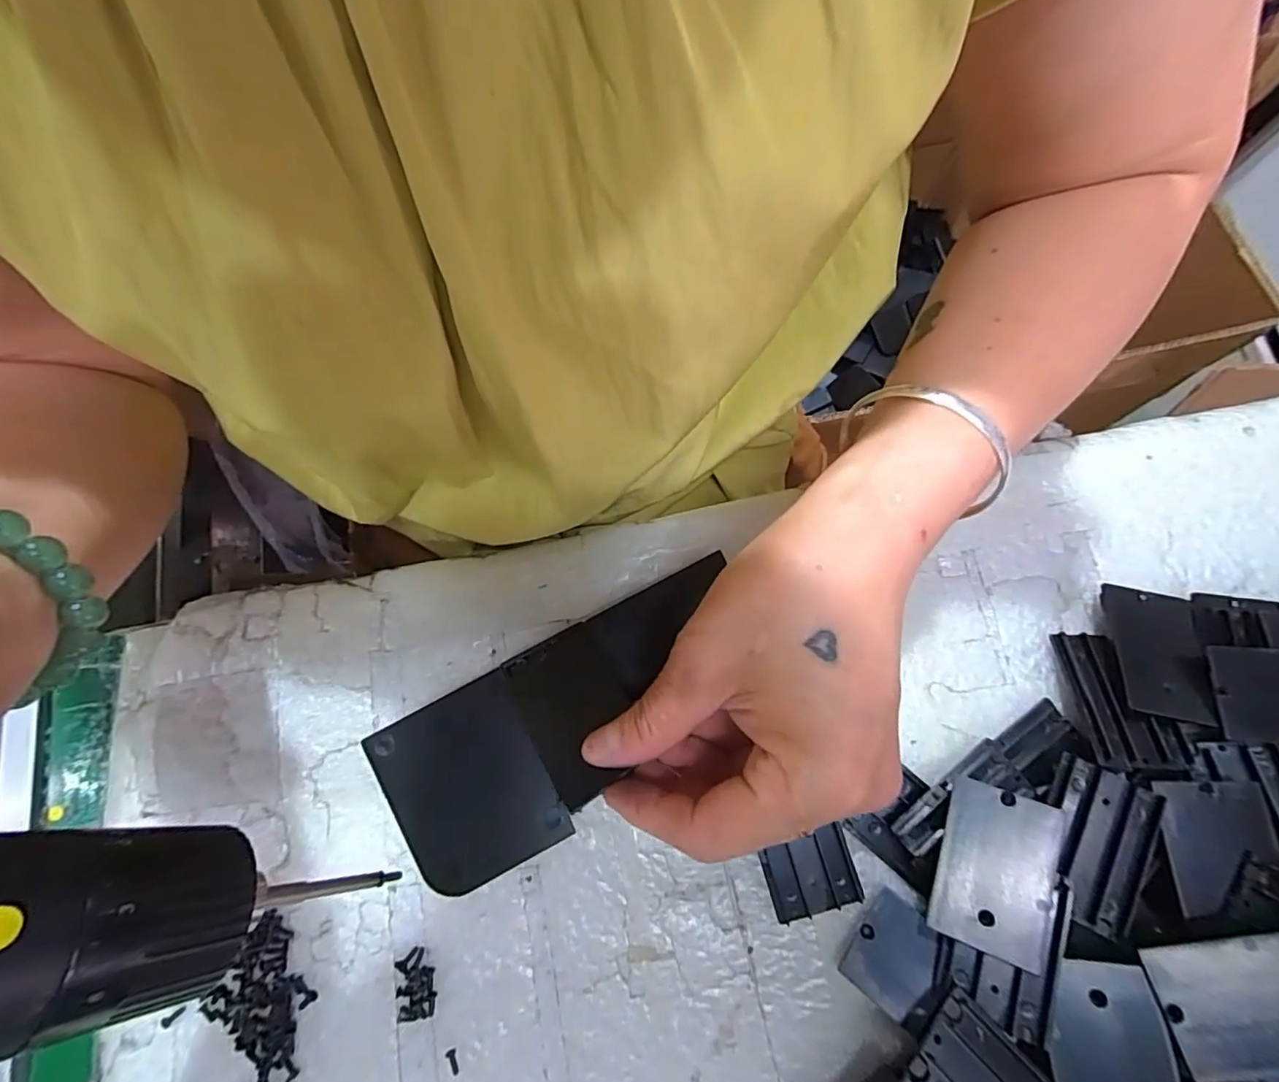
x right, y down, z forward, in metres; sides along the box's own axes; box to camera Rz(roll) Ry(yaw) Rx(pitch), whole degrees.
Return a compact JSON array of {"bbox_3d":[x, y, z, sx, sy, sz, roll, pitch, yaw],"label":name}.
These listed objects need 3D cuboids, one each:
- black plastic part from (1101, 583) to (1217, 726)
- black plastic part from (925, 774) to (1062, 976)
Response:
[{"bbox_3d":[0.217,0.046,0.238,0.034,0.006,0.054,7,64,13],"label":"black plastic part"},{"bbox_3d":[0.130,0.119,0.207,0.035,0.007,0.054,18,77,5],"label":"black plastic part"}]

